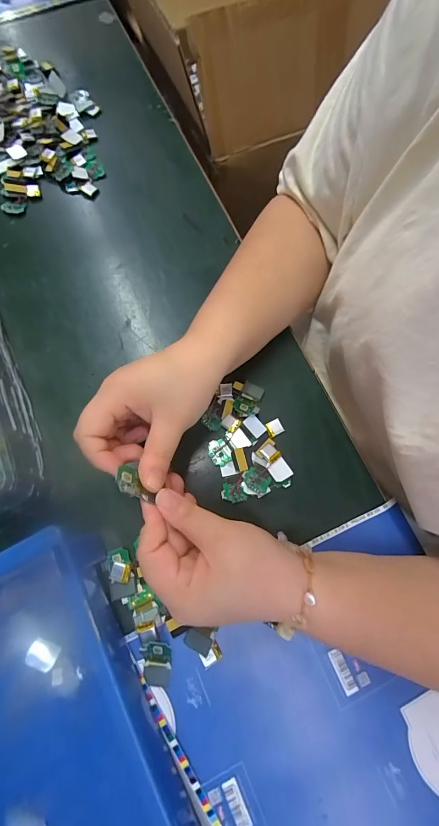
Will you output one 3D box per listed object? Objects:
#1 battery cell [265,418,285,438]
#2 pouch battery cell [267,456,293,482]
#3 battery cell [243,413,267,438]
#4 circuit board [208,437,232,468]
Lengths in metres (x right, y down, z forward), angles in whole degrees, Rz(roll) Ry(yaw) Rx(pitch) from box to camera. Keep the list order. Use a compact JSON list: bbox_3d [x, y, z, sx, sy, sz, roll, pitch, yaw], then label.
[{"bbox_3d":[0.054,0.014,0.330,0.017,0.004,0.015,-26,77,-6],"label":"battery cell"},{"bbox_3d":[0.056,0.054,0.316,0.018,0.011,0.019,-33,78,-8],"label":"pouch battery cell"},{"bbox_3d":[0.035,0.012,0.329,0.014,0.004,0.022,-37,78,-9],"label":"battery cell"},{"bbox_3d":[0.000,0.037,0.321,0.021,0.004,0.025,-28,77,-7],"label":"circuit board"}]

